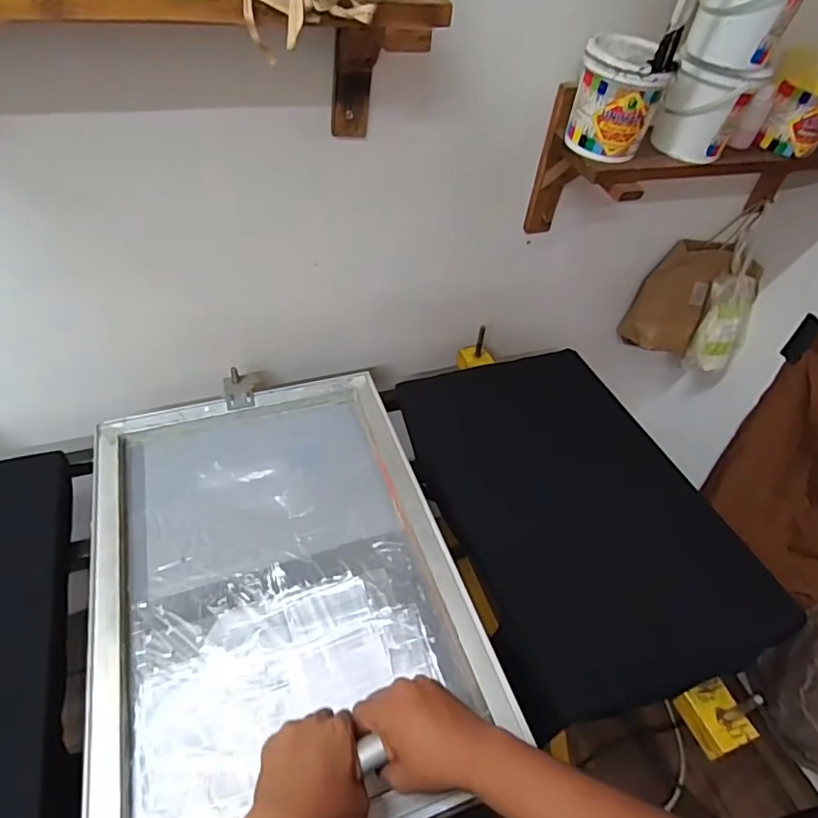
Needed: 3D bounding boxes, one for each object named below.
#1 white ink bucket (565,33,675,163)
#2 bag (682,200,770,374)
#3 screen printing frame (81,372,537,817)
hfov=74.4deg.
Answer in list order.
[{"bbox_3d":[0.289,-0.433,0.758,0.113,0.127,0.106,19,48,10],"label":"white ink bucket"},{"bbox_3d":[0.742,-0.266,1.242,0.126,0.381,0.052,3,24,-4],"label":"bag"},{"bbox_3d":[-0.180,0.220,0.747,0.464,0.040,0.647,-12,51,-17],"label":"screen printing frame"}]

